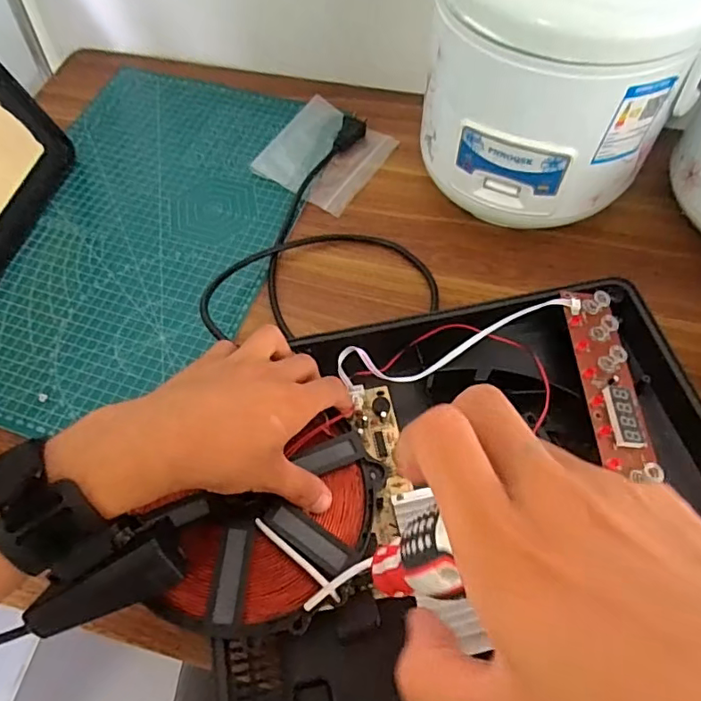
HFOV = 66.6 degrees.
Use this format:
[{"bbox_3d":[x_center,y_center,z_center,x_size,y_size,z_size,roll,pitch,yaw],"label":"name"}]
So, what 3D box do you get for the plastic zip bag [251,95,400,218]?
[{"bbox_3d":[-0.025,-0.214,0.577,0.112,0.017,0.130,28,64,16],"label":"plastic zip bag"}]

